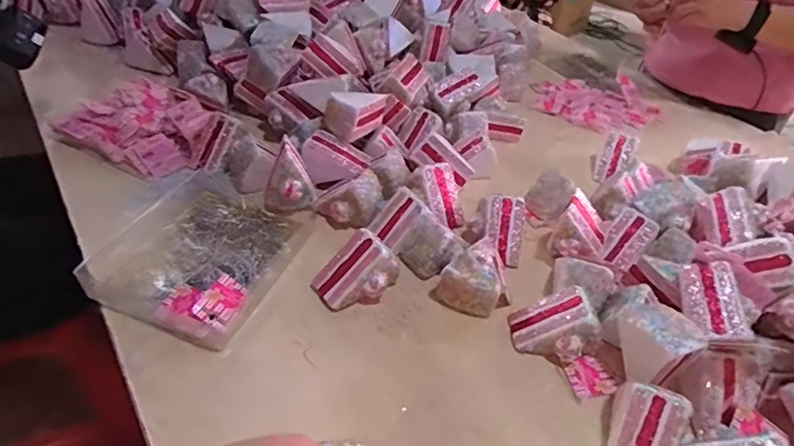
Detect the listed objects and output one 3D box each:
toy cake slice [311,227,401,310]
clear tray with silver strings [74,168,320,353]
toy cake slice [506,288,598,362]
[{"bbox_3d":[-0.042,0.053,0.549,0.084,0.066,0.058,-26,52,-33],"label":"toy cake slice"},{"bbox_3d":[-0.218,0.025,0.570,0.185,0.034,0.223,17,42,11],"label":"clear tray with silver strings"},{"bbox_3d":[0.166,0.108,0.525,0.076,0.061,0.068,-3,42,-13],"label":"toy cake slice"}]

